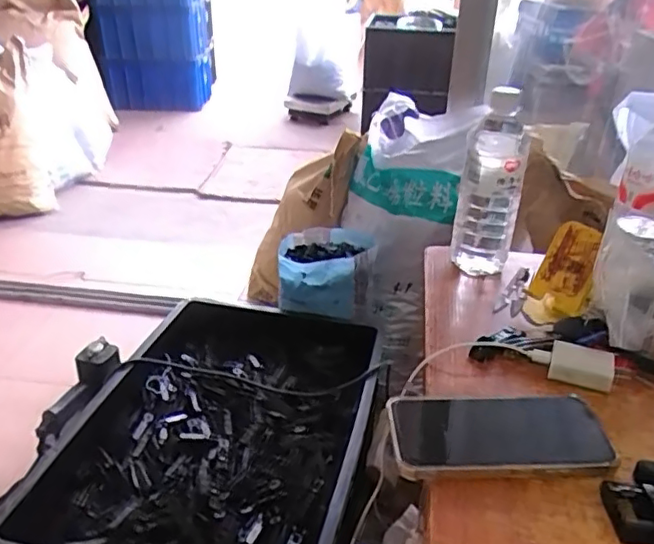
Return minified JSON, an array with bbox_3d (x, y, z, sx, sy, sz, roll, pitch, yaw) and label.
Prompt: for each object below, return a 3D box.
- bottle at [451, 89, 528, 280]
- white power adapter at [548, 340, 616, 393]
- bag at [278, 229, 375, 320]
[{"bbox_3d":[0.187,-0.094,0.696,0.068,0.210,0.055,8,28,14],"label":"bottle"},{"bbox_3d":[0.230,0.086,0.547,0.054,0.025,0.033,11,29,19],"label":"white power adapter"},{"bbox_3d":[-0.001,0.003,1.238,0.189,0.124,0.179,4,27,3],"label":"bag"}]

